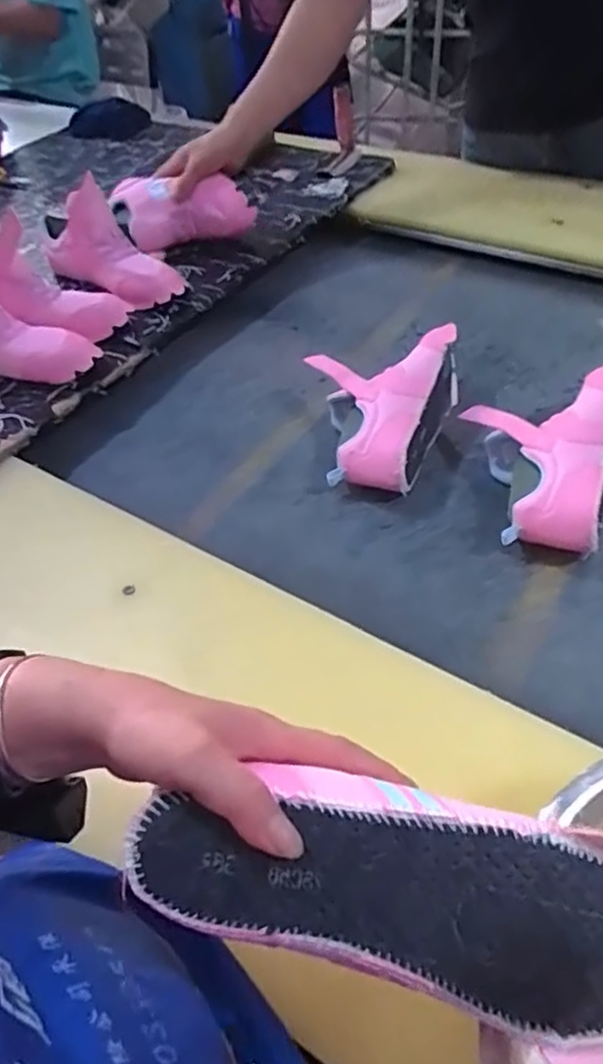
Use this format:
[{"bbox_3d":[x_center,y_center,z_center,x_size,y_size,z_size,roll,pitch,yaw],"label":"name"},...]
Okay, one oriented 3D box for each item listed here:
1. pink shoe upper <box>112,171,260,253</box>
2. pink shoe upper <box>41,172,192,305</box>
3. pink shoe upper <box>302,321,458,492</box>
[{"bbox_3d":[-0.198,-0.533,1.107,0.233,0.092,0.124,-4,49,2],"label":"pink shoe upper"},{"bbox_3d":[-0.292,-0.440,0.978,0.095,0.155,0.235,-38,56,-25],"label":"pink shoe upper"},{"bbox_3d":[0.086,-0.155,0.807,0.162,0.086,0.239,16,52,18],"label":"pink shoe upper"}]

